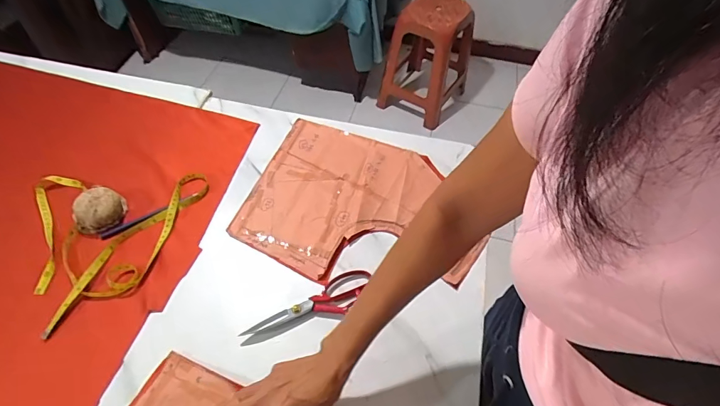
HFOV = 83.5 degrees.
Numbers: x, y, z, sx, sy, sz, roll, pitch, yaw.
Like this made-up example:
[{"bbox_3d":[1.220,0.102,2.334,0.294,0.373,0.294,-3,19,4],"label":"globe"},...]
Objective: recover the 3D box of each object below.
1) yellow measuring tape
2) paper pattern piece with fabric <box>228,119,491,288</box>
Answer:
[{"bbox_3d":[-0.378,0.033,0.652,0.258,0.018,0.270,-19,57,-16],"label":"yellow measuring tape"},{"bbox_3d":[0.004,0.004,0.706,0.402,0.011,0.299,21,56,14],"label":"paper pattern piece with fabric"}]

